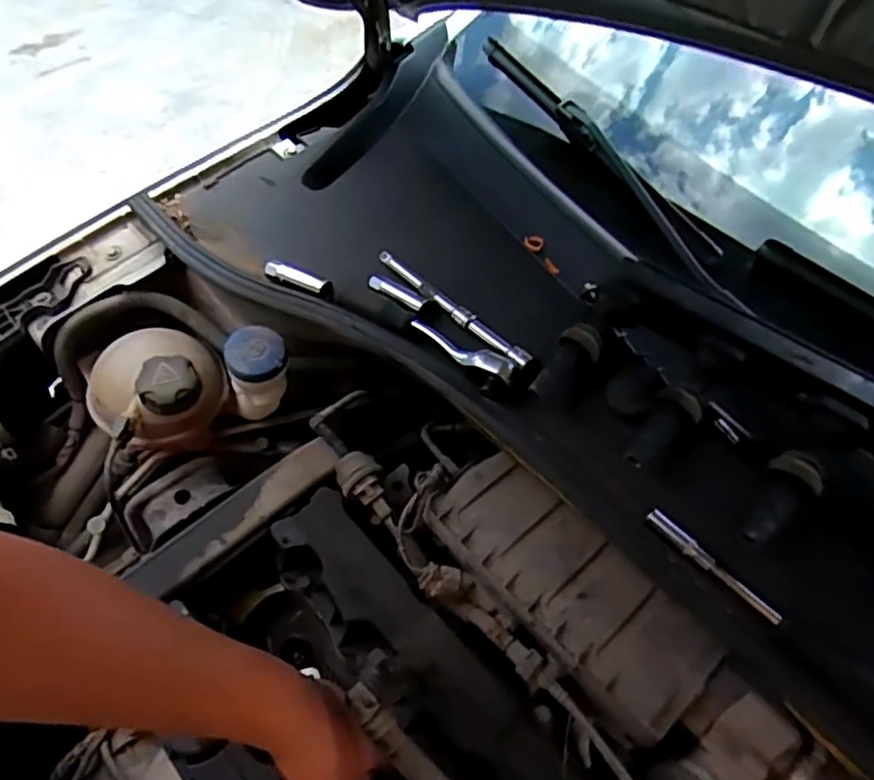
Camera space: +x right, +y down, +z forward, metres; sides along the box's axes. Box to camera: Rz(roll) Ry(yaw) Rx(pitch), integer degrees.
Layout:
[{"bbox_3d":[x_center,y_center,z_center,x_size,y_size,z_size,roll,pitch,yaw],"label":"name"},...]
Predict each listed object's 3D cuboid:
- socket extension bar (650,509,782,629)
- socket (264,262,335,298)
[{"bbox_3d":[0.177,0.112,0.413,0.008,0.013,0.095,-32,63,-26],"label":"socket extension bar"},{"bbox_3d":[-0.130,-0.105,0.601,0.075,0.017,0.014,26,55,13],"label":"socket"}]

